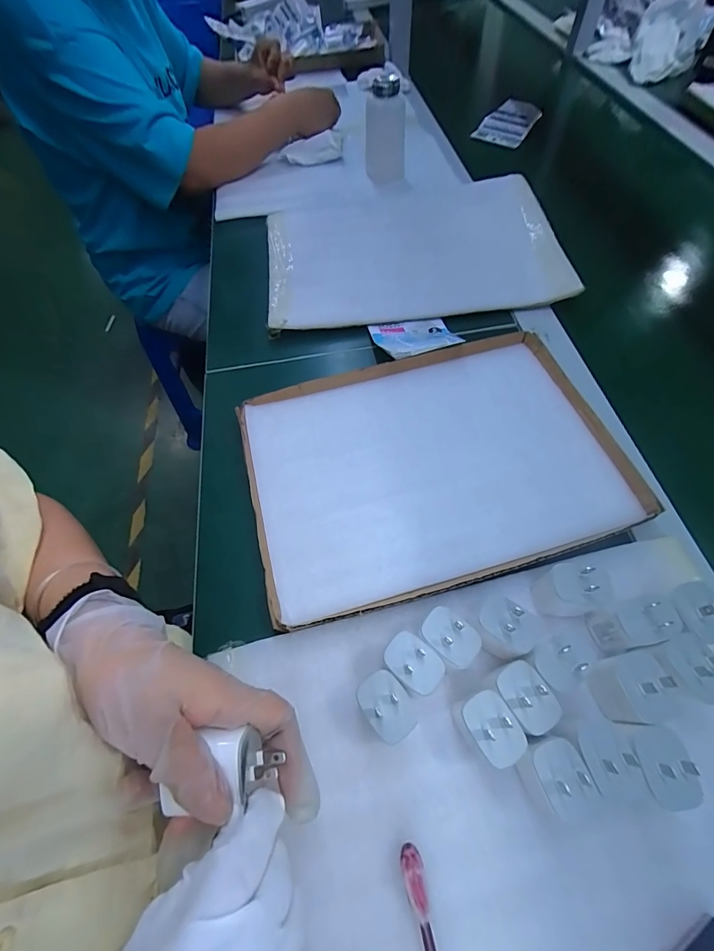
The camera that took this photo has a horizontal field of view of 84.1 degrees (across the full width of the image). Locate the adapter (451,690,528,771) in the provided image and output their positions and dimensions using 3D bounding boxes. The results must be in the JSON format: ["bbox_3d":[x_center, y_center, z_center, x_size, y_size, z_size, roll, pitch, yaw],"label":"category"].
[{"bbox_3d":[0.087,0.168,0.266,0.028,0.051,0.040,-24,63,-13],"label":"adapter"}]

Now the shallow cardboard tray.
[{"bbox_3d":[0.071,-0.019,0.398,0.352,0.023,0.253,-15,61,-8],"label":"shallow cardboard tray"}]

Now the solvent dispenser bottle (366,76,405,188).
[{"bbox_3d":[0.048,-0.575,0.655,0.068,0.113,0.075,0,60,3],"label":"solvent dispenser bottle"}]

